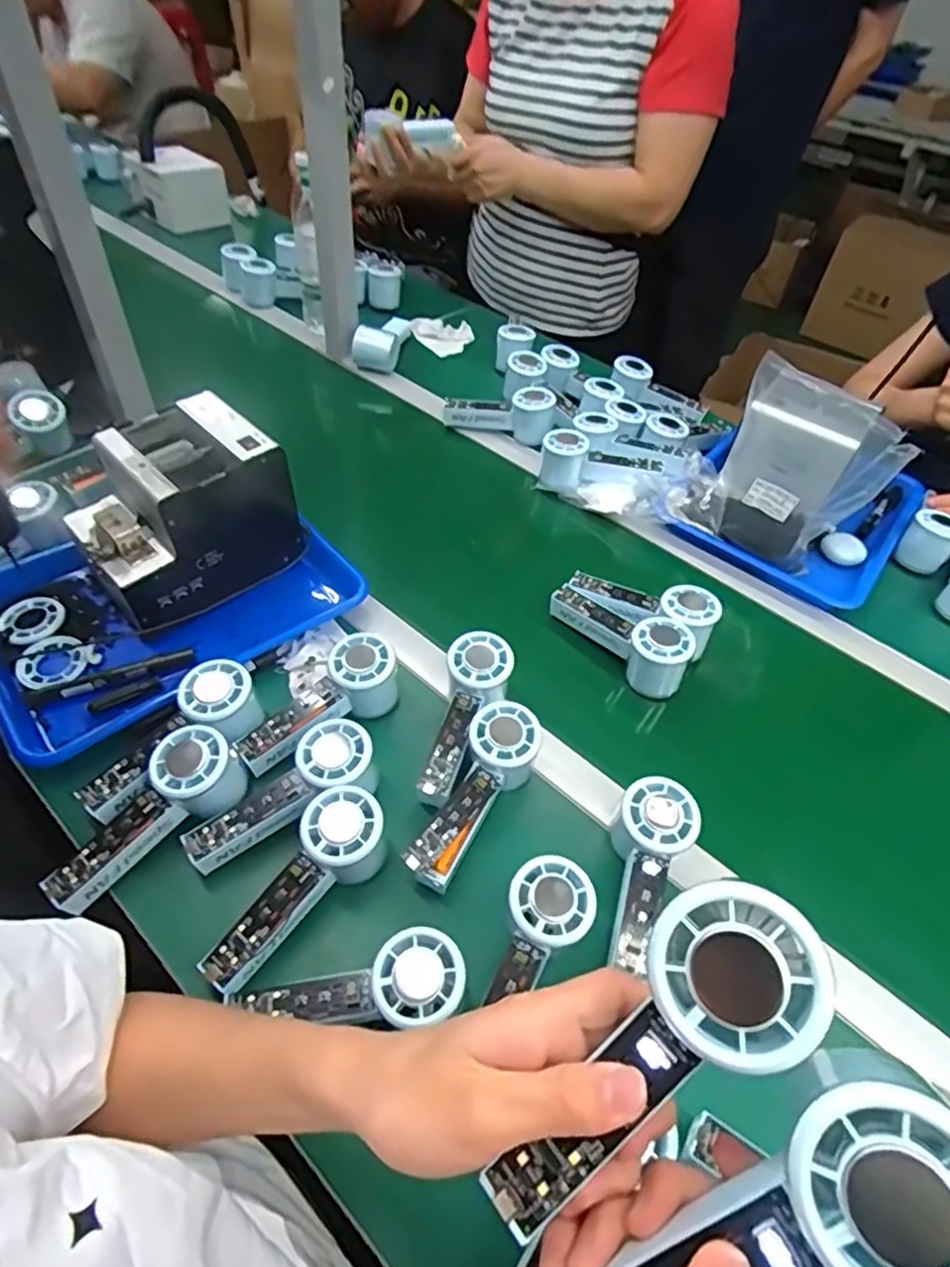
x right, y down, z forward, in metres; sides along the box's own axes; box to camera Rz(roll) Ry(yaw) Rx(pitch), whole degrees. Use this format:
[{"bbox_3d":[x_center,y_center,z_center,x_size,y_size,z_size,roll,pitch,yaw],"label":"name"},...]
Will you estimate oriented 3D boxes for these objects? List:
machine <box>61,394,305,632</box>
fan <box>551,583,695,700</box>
[{"bbox_3d":[-0.278,-0.116,0.628,0.180,0.145,0.130,-34,59,-29],"label":"machine"},{"bbox_3d":[0.144,-0.002,0.654,0.048,0.066,0.147,-32,58,-28],"label":"fan"}]

